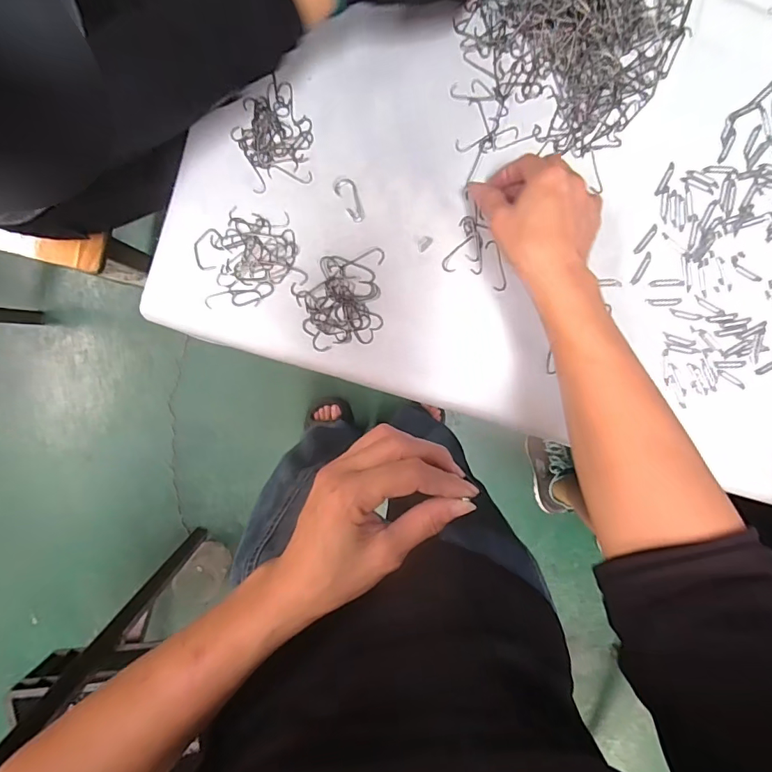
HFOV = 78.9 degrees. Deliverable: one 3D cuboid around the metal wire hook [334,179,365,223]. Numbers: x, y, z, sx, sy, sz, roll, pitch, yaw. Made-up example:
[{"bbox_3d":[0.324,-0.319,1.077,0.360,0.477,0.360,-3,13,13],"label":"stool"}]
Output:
[{"bbox_3d":[-0.030,-0.162,0.410,0.017,0.006,0.037,-30,106,2],"label":"metal wire hook"}]

